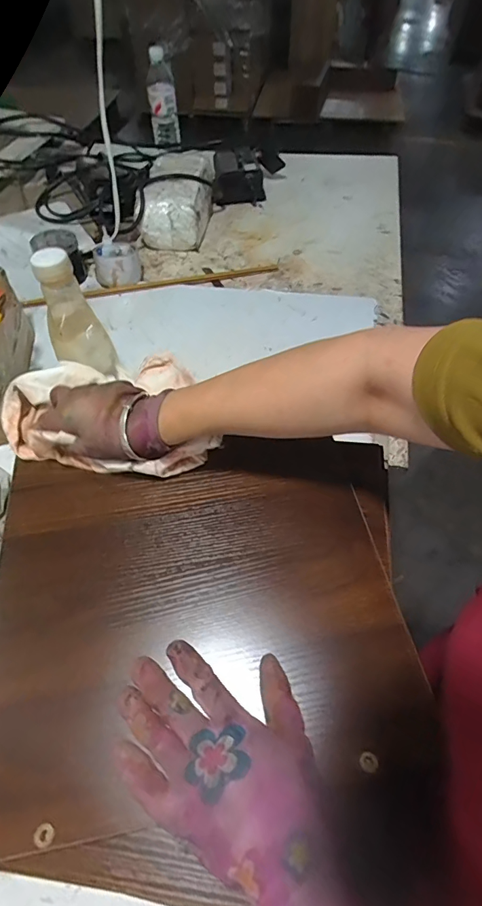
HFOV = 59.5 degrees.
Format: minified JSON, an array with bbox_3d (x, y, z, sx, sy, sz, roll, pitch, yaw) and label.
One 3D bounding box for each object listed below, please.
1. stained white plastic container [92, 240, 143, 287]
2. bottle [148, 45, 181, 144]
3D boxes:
[{"bbox_3d":[-0.238,-0.366,0.818,0.087,0.054,0.085,-15,56,-10],"label":"stained white plastic container"},{"bbox_3d":[-0.213,-0.954,1.142,0.071,0.192,0.082,-11,55,-7],"label":"bottle"}]

